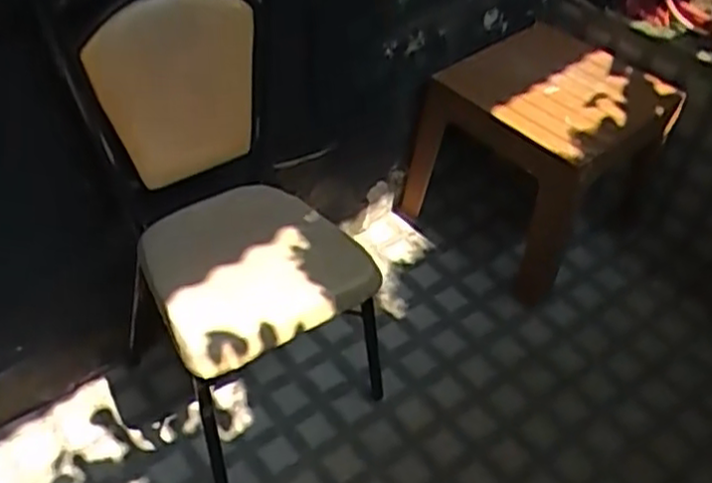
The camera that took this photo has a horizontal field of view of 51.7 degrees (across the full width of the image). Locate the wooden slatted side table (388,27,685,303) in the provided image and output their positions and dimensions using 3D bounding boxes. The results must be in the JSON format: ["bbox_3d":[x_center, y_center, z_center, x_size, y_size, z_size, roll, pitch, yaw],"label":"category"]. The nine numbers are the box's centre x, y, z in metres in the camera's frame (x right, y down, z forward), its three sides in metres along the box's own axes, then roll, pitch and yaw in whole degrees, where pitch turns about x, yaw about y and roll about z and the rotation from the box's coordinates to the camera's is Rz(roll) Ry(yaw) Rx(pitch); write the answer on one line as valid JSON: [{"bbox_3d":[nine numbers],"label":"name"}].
[{"bbox_3d":[0.403,-0.198,1.738,0.458,0.445,0.390,33,51,25],"label":"wooden slatted side table"}]

